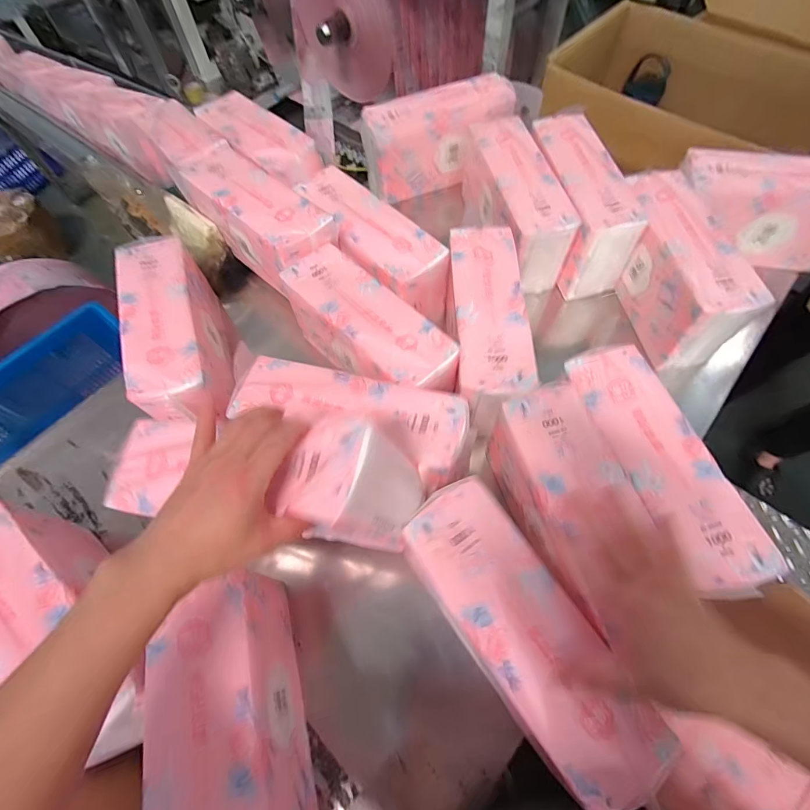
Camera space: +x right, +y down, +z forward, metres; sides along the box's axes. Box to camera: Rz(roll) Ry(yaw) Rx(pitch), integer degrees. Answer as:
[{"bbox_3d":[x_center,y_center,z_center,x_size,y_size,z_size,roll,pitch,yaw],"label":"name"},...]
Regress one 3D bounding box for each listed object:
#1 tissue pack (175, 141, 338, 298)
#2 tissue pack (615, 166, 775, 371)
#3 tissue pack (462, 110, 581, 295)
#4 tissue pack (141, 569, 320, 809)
[{"bbox_3d":[-0.218,-0.278,0.623,0.096,0.101,0.265,-41,68,-16],"label":"tissue pack"},{"bbox_3d":[0.376,-0.192,0.587,0.091,0.123,0.256,-7,63,-1],"label":"tissue pack"},{"bbox_3d":[0.172,-0.314,0.653,0.092,0.121,0.243,-12,63,-3],"label":"tissue pack"},{"bbox_3d":[-0.151,0.291,0.364,0.089,0.119,0.238,-16,64,-5],"label":"tissue pack"}]

